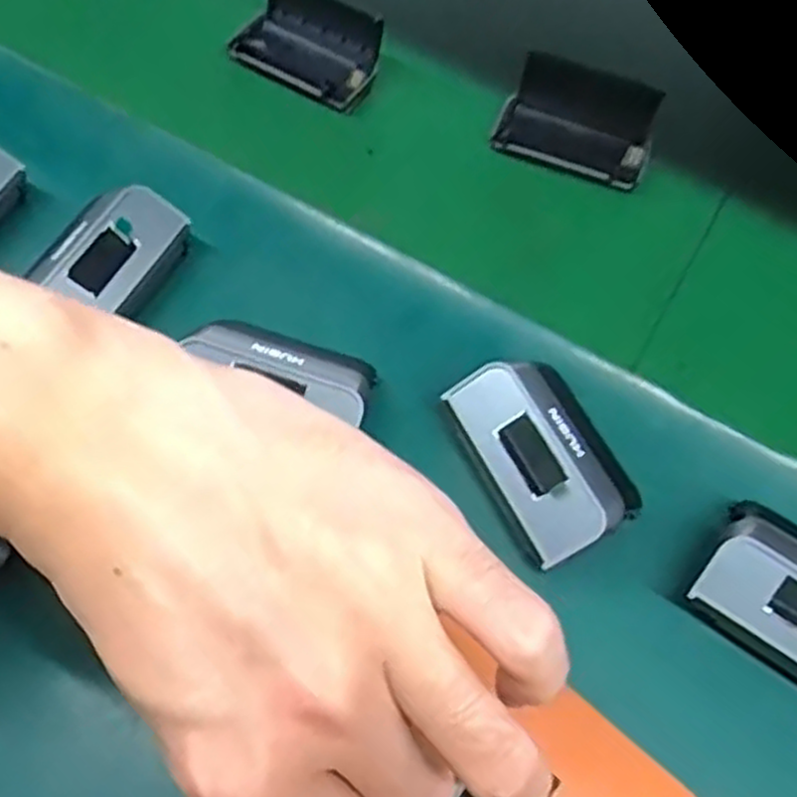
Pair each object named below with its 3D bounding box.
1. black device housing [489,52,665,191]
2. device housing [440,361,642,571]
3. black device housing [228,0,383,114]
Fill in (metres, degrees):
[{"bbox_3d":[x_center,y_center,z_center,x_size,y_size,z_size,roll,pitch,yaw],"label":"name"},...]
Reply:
[{"bbox_3d":[0.088,-0.135,0.381,0.074,0.028,0.048,22,64,7],"label":"black device housing"},{"bbox_3d":[0.055,0.021,0.290,0.048,0.032,0.074,-24,67,-14],"label":"device housing"},{"bbox_3d":[-0.044,-0.180,0.391,0.073,0.025,0.047,31,66,11],"label":"black device housing"}]

